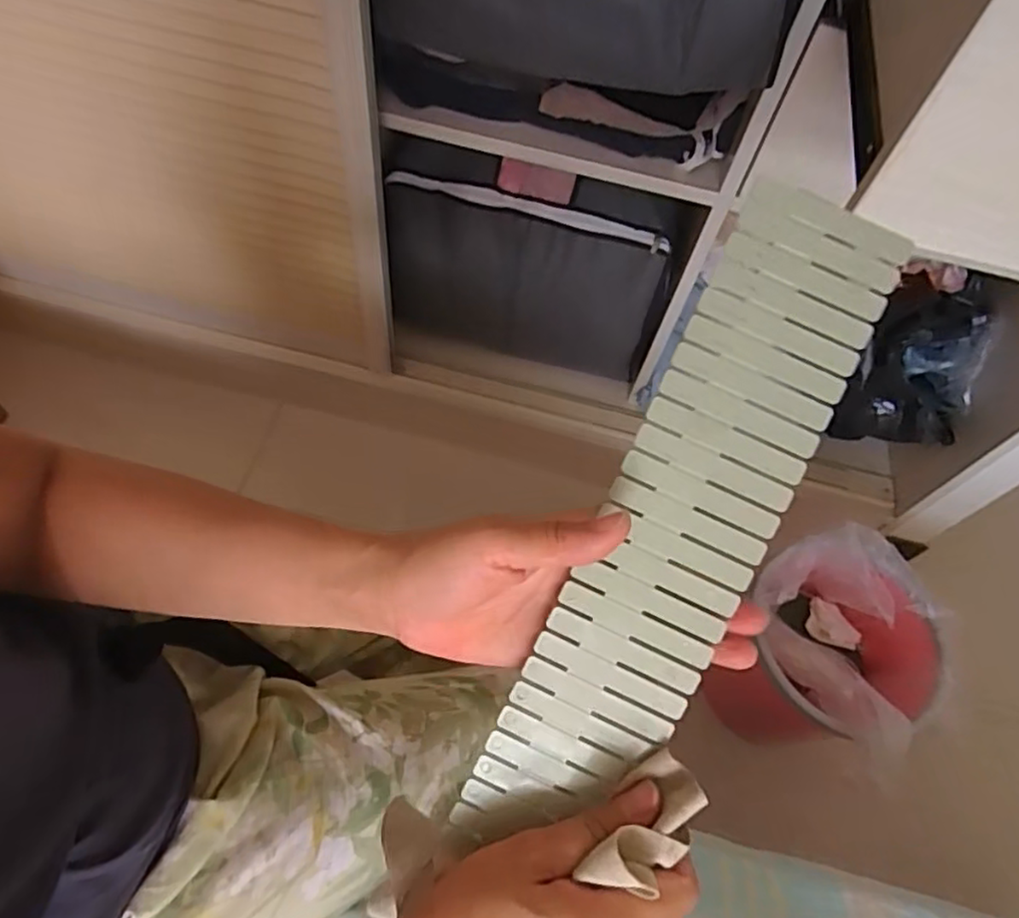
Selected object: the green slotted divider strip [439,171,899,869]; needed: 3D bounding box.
[{"bbox_3d":[0.071,0.036,0.279,0.069,0.006,0.297,25,94,1],"label":"green slotted divider strip"}]

